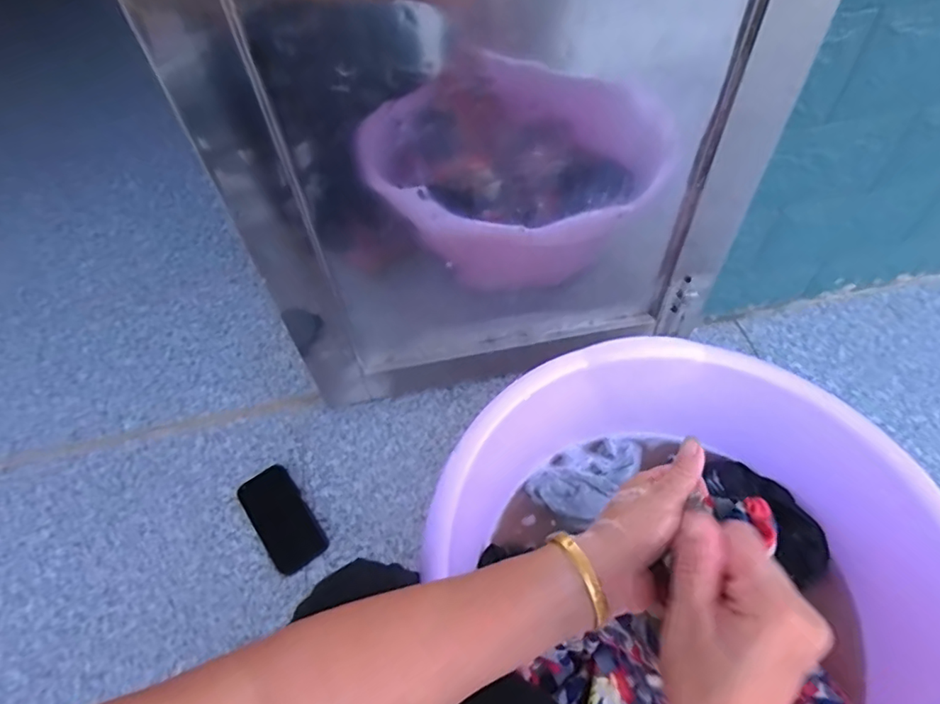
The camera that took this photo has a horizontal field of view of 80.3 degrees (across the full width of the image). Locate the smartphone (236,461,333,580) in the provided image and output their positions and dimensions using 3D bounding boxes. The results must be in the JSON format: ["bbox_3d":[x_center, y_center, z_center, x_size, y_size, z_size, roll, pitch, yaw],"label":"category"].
[{"bbox_3d":[-0.274,0.241,0.809,0.077,0.007,0.157,-33,59,-20],"label":"smartphone"}]

